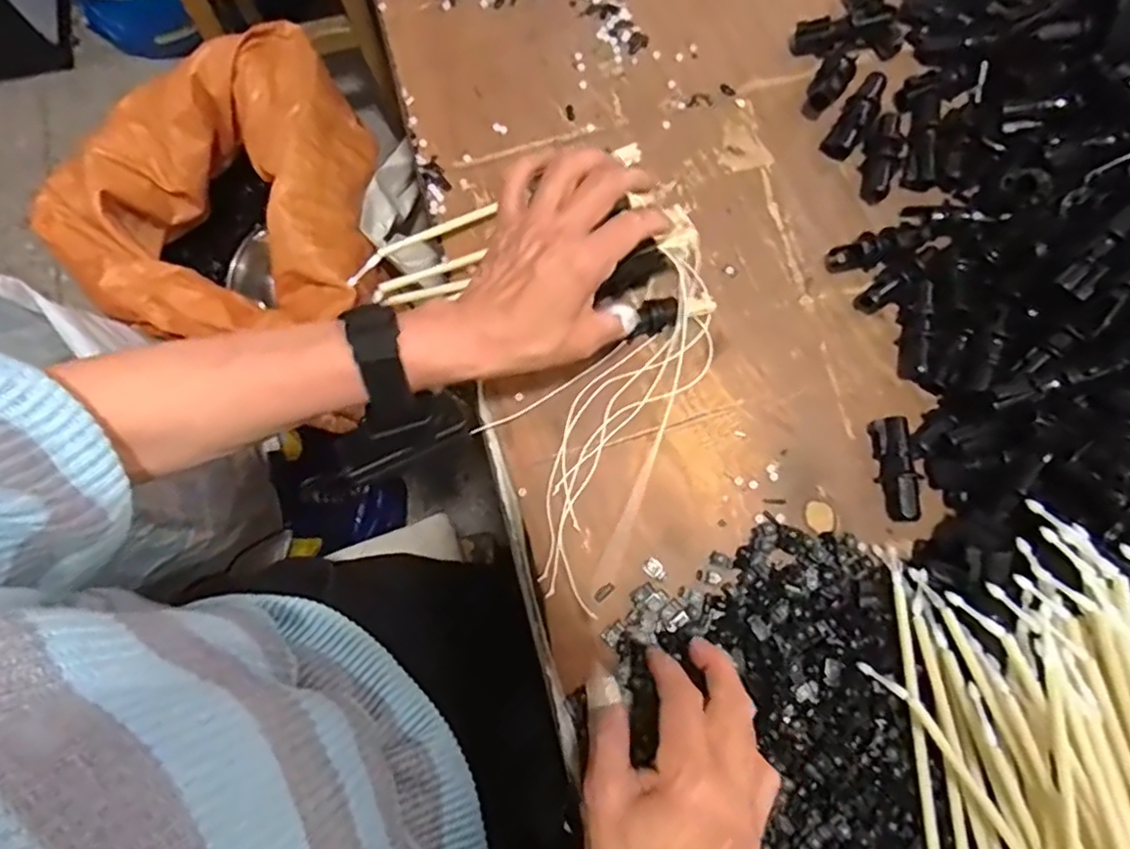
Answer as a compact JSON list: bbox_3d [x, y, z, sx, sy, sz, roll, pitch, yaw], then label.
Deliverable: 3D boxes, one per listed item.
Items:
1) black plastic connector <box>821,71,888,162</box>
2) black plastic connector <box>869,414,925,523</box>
[{"bbox_3d":[0.215,-0.227,0.485,0.024,0.026,0.068,30,79,7],"label":"black plastic connector"},{"bbox_3d":[0.214,0.029,0.426,0.019,0.022,0.066,-3,77,0],"label":"black plastic connector"}]

